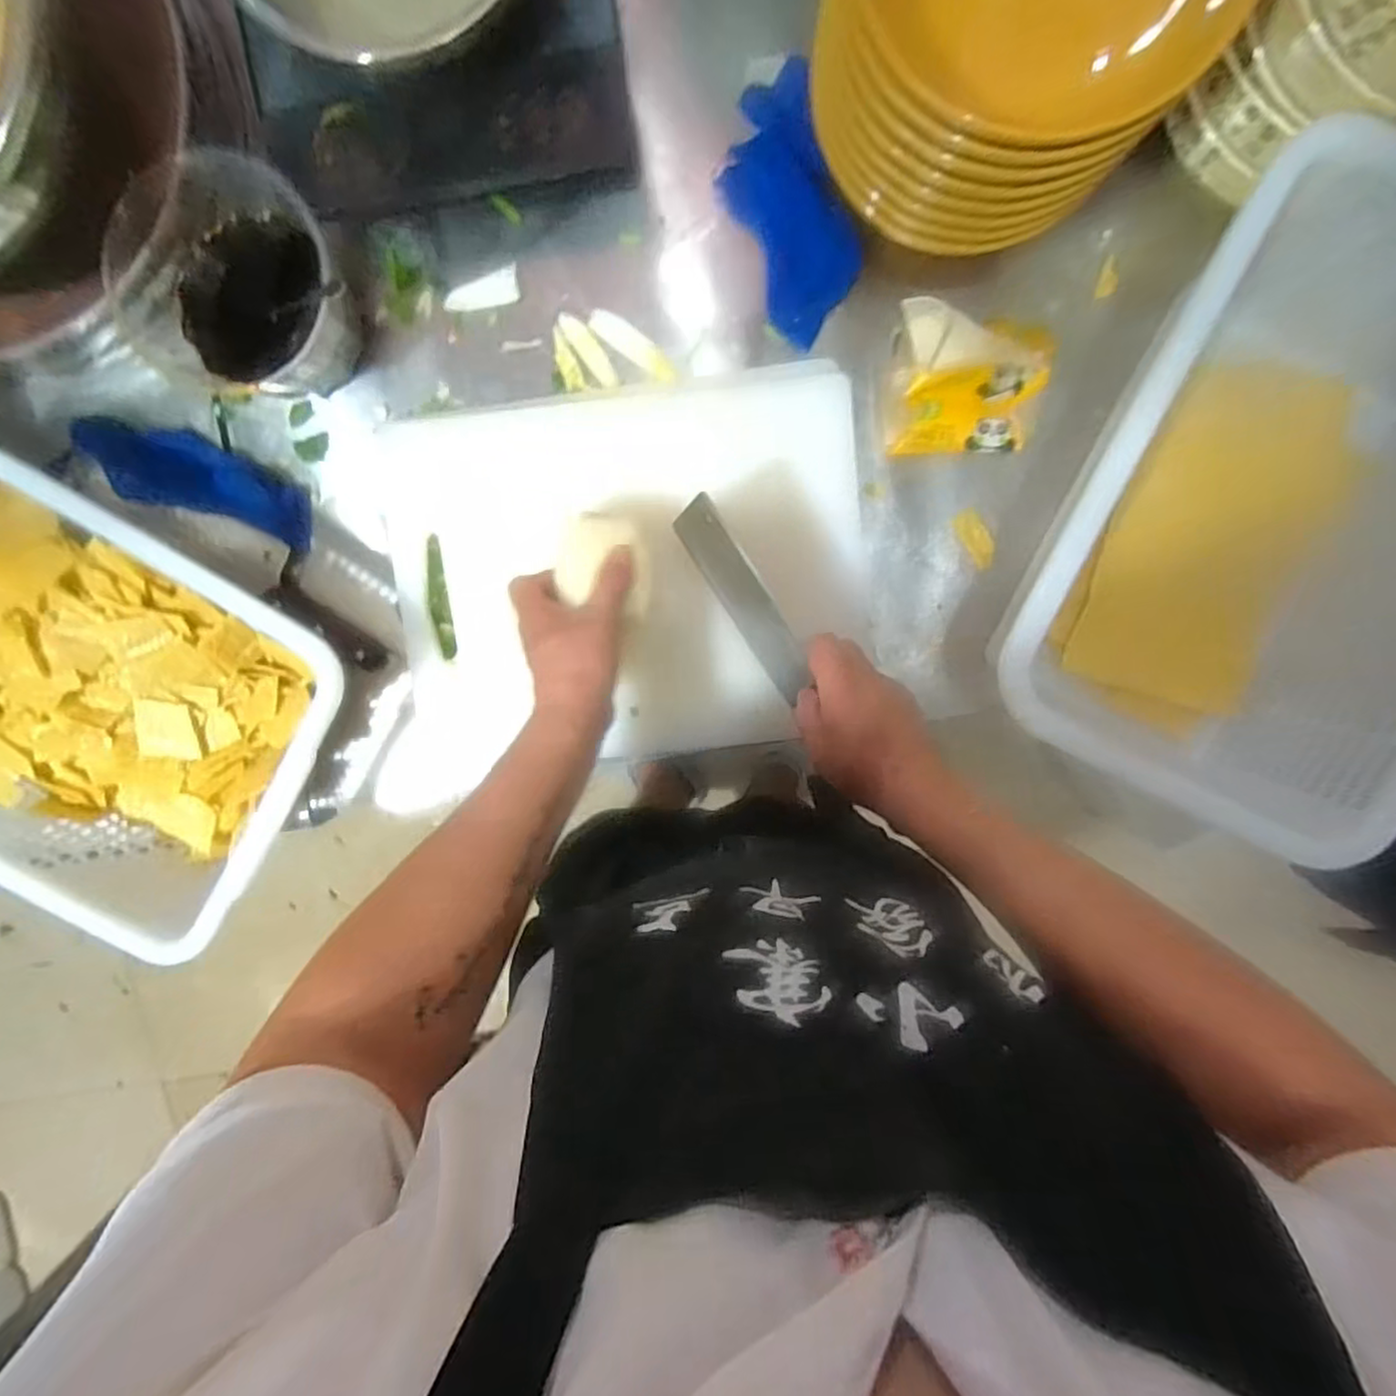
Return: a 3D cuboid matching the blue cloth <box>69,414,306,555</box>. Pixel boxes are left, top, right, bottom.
[{"bbox_3d":[-0.436,-0.191,0.596,0.203,0.036,0.070,17,97,-2],"label":"blue cloth"}]

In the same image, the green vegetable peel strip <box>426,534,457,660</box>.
[{"bbox_3d":[-0.226,-0.087,0.607,0.016,0.011,0.104,-7,97,1],"label":"green vegetable peel strip"}]

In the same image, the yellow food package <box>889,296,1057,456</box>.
[{"bbox_3d":[0.210,-0.245,0.540,0.126,0.095,0.089,2,97,0],"label":"yellow food package"}]

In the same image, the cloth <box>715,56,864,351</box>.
[{"bbox_3d":[0.073,-0.392,0.555,0.082,0.032,0.189,-23,97,3],"label":"cloth"}]

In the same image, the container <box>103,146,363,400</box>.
[{"bbox_3d":[-0.341,-0.314,0.539,0.165,0.099,0.151,0,97,0],"label":"container"}]

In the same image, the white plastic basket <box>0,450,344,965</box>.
[{"bbox_3d":[-0.492,-0.006,0.567,0.389,0.105,0.291,32,96,-4],"label":"white plastic basket"}]

